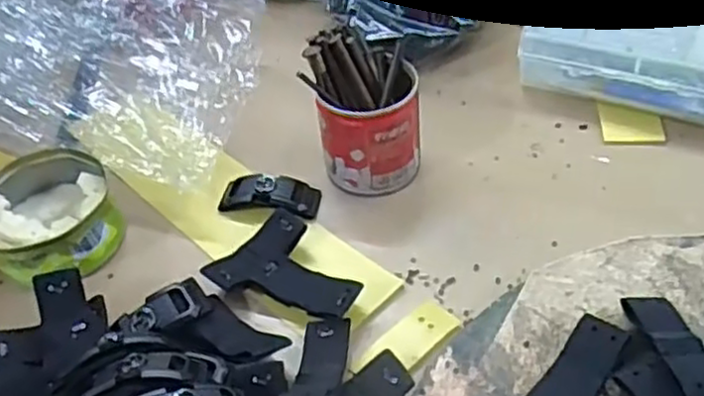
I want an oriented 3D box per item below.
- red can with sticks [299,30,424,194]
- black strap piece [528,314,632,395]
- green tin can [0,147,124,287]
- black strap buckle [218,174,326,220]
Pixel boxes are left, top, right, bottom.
[{"bbox_3d":[0.009,-0.054,0.473,0.067,0.091,0.065,-4,45,4],"label":"red can with sticks"},{"bbox_3d":[0.108,0.086,0.356,0.025,0.006,0.066,28,61,32],"label":"black strap piece"},{"bbox_3d":[-0.191,0.009,0.465,0.076,0.046,0.089,-27,48,-18],"label":"green tin can"},{"bbox_3d":[-0.054,-0.002,0.481,0.064,0.014,0.027,9,48,16],"label":"black strap buckle"}]

